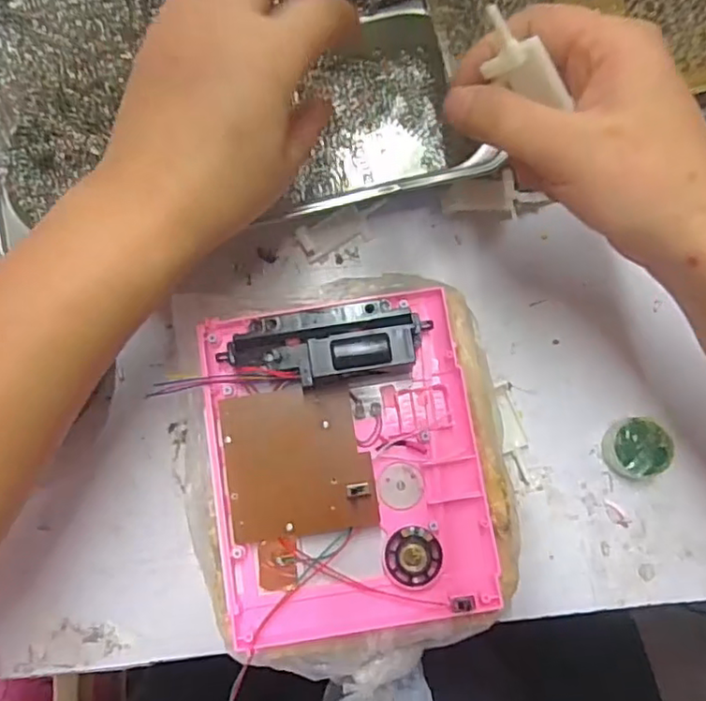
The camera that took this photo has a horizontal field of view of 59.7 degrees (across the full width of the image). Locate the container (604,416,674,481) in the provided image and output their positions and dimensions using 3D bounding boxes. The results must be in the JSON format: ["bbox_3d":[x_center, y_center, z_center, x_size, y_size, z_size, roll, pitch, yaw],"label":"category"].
[{"bbox_3d":[0.160,0.054,0.342,0.033,0.019,0.033,0,83,0],"label":"container"}]

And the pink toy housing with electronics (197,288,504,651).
[{"bbox_3d":[-0.004,0.056,0.303,0.131,0.035,0.160,-8,83,-1],"label":"pink toy housing with electronics"}]

